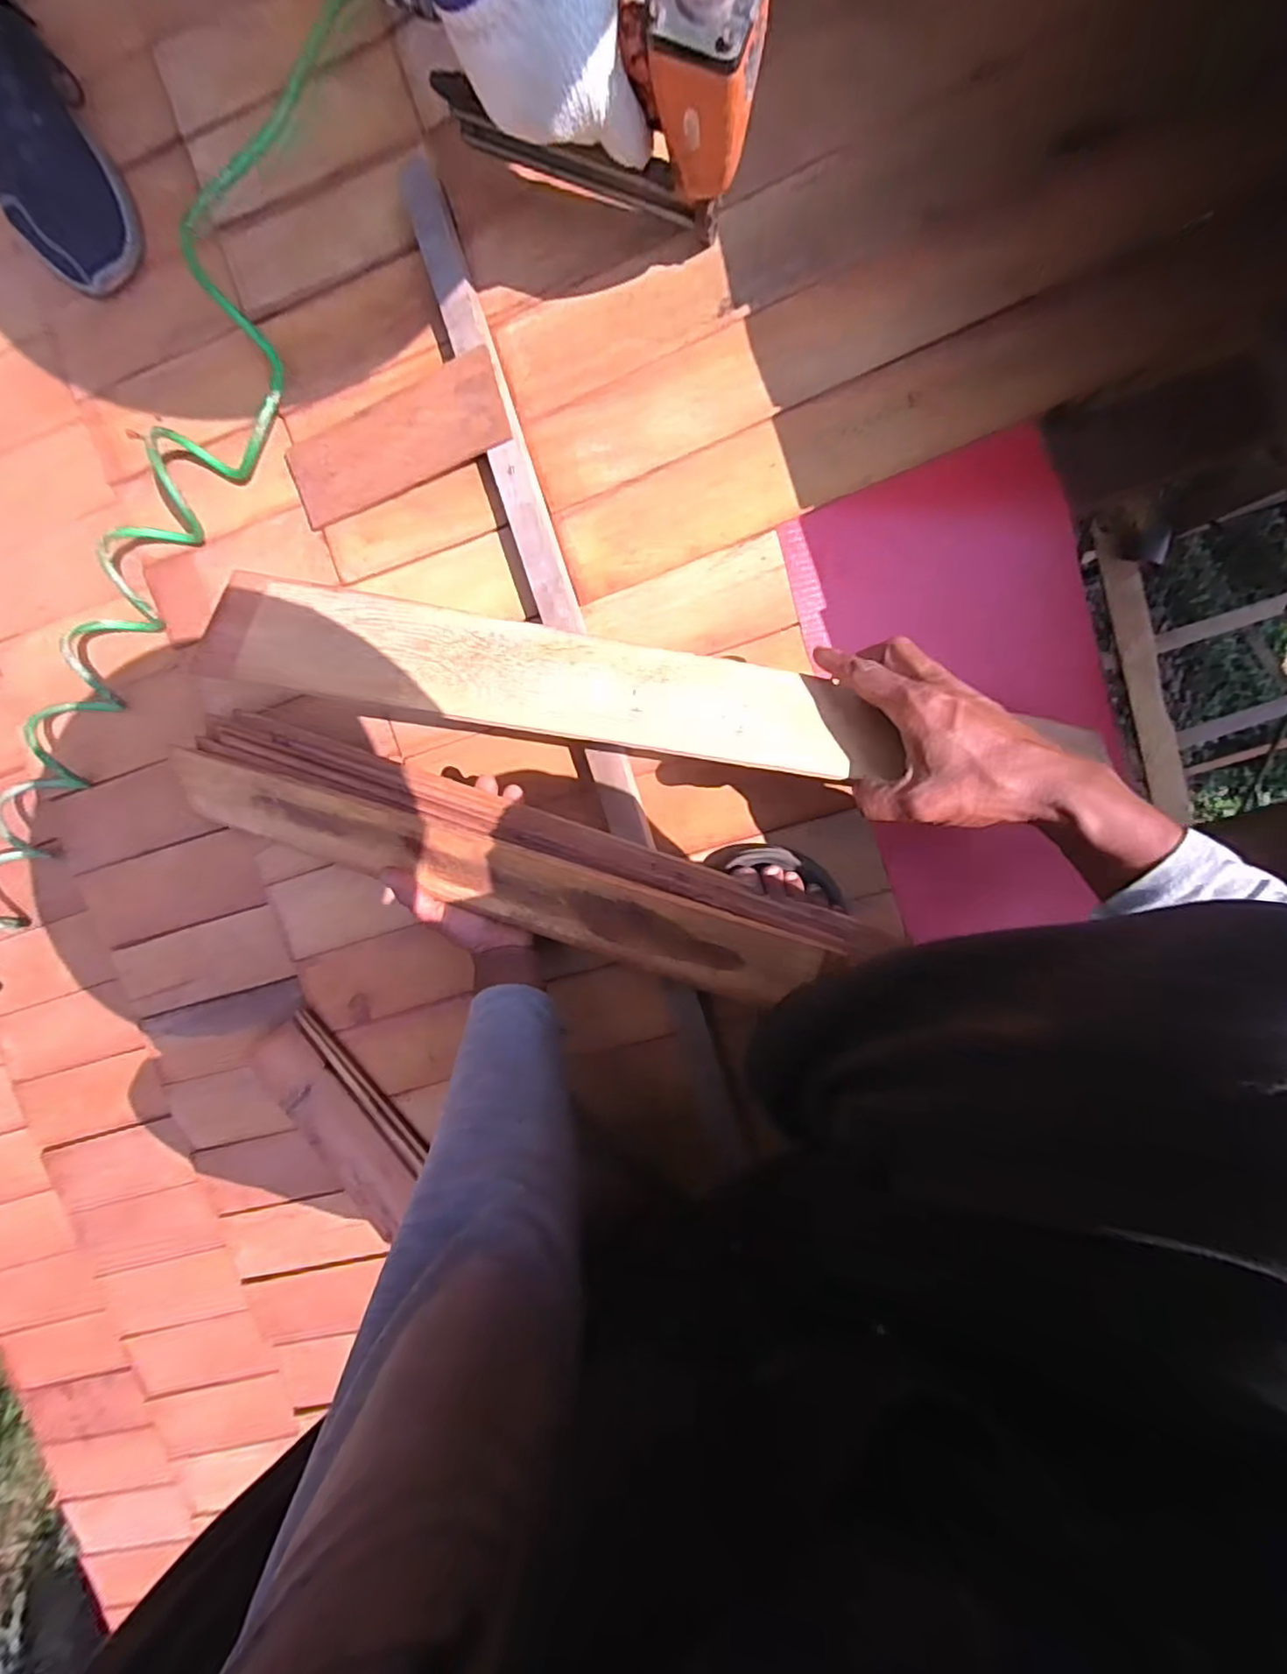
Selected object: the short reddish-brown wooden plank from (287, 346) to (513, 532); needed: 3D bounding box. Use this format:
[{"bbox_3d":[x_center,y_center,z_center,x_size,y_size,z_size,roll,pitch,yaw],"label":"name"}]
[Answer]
[{"bbox_3d":[-0.219,-0.346,0.534,0.212,0.011,0.073,-13,95,16],"label":"short reddish-brown wooden plank"}]

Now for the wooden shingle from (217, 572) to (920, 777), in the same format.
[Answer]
[{"bbox_3d":[-0.041,-0.096,0.382,0.415,0.010,0.082,9,66,-9],"label":"wooden shingle"}]

